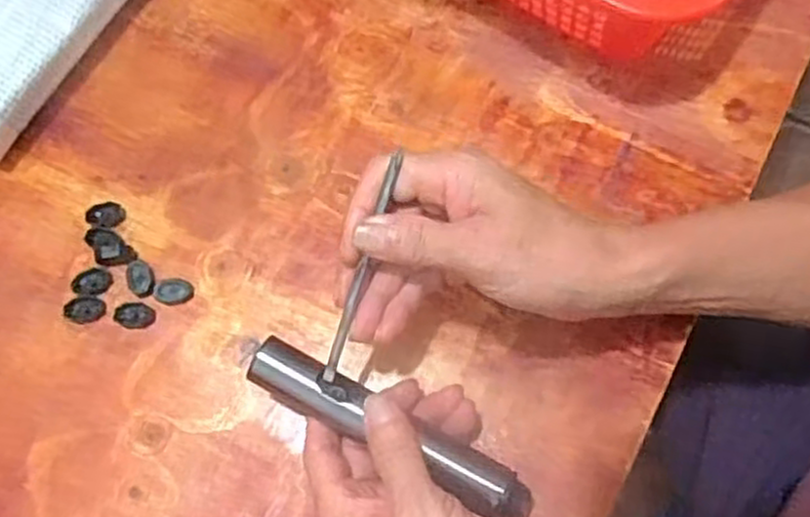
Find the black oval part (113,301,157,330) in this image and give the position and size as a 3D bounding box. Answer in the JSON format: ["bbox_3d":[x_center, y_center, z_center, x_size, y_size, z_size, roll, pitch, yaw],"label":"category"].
[{"bbox_3d":[-0.158,0.033,0.448,0.023,0.007,0.015,3,69,3],"label":"black oval part"}]

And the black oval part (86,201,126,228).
[{"bbox_3d":[-0.184,-0.027,0.471,0.023,0.005,0.017,3,69,3],"label":"black oval part"}]

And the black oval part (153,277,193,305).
[{"bbox_3d":[-0.137,0.019,0.452,0.022,0.006,0.016,-8,69,-1],"label":"black oval part"}]

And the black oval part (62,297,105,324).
[{"bbox_3d":[-0.188,0.030,0.451,0.023,0.005,0.015,-7,69,-1],"label":"black oval part"}]

